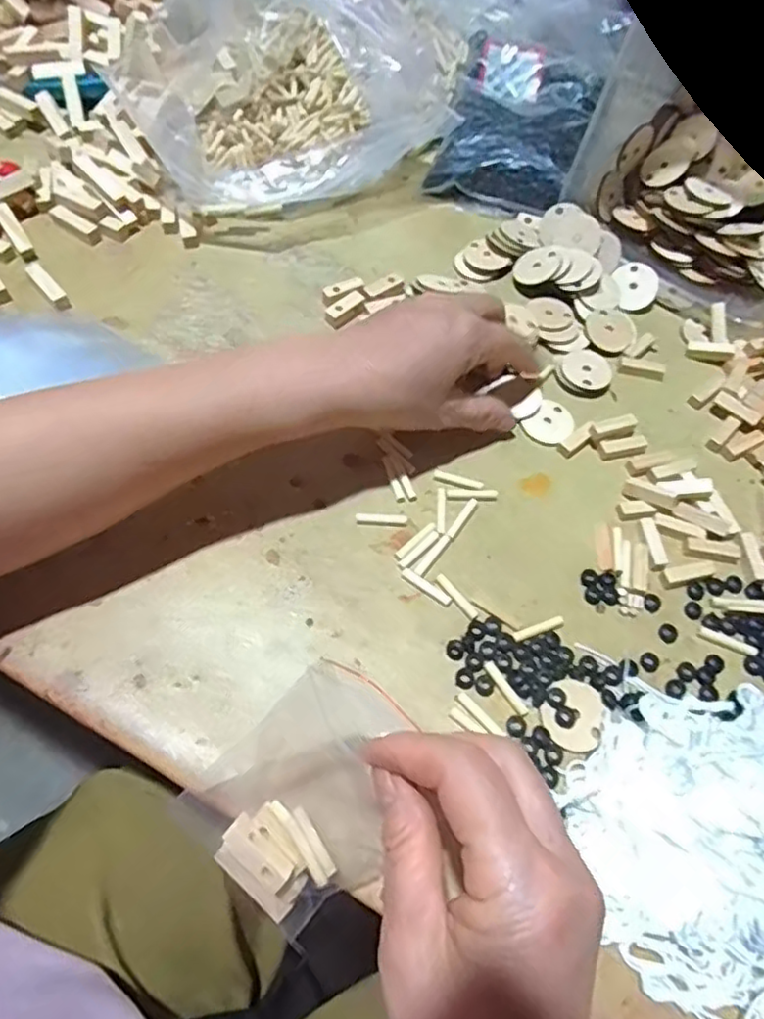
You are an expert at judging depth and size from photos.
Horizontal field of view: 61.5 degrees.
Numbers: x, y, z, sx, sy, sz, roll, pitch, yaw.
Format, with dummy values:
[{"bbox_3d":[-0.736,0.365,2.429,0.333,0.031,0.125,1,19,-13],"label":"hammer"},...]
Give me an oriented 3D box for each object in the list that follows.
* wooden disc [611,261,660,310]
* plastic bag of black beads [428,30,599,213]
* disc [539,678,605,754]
[{"bbox_3d":[0.188,-0.166,0.473,0.033,0.004,0.035,0,84,-2],"label":"wooden disc"},{"bbox_3d":[0.107,-0.313,0.530,0.114,0.062,0.149,19,60,8],"label":"plastic bag of black beads"},{"bbox_3d":[0.095,0.102,0.321,0.030,0.004,0.035,15,60,5],"label":"disc"}]

